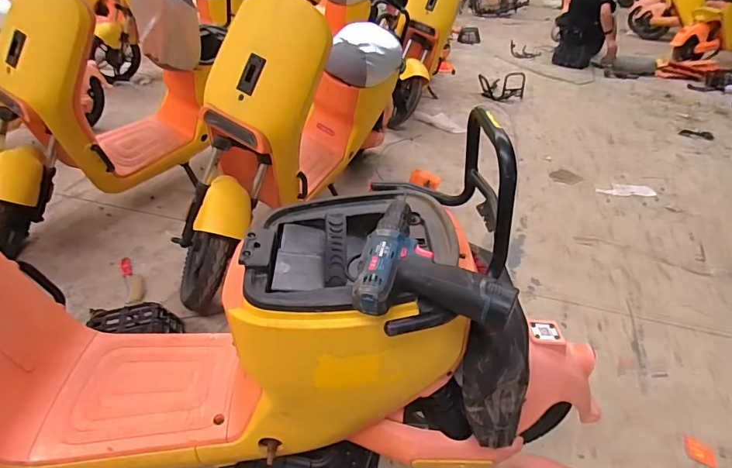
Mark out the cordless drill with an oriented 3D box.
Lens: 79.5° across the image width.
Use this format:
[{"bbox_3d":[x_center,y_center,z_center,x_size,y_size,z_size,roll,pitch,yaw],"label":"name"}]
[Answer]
[{"bbox_3d":[0.087,0.038,0.561,0.184,0.057,0.176,8,36,8],"label":"cordless drill"}]

